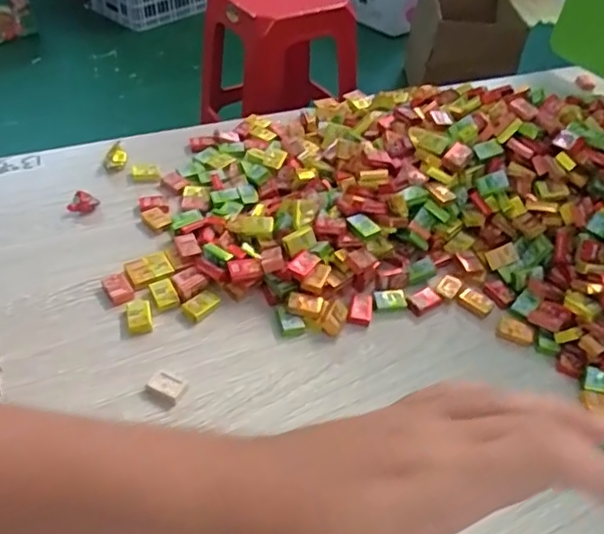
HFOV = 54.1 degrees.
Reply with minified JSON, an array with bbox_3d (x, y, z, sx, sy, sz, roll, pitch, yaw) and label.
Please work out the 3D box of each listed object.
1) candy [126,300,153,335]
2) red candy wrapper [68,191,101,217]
[{"bbox_3d":[-0.124,0.037,0.449,0.018,0.007,0.030,-10,45,-15],"label":"candy"},{"bbox_3d":[-0.200,-0.058,0.540,0.023,0.008,0.025,10,44,5],"label":"red candy wrapper"}]

